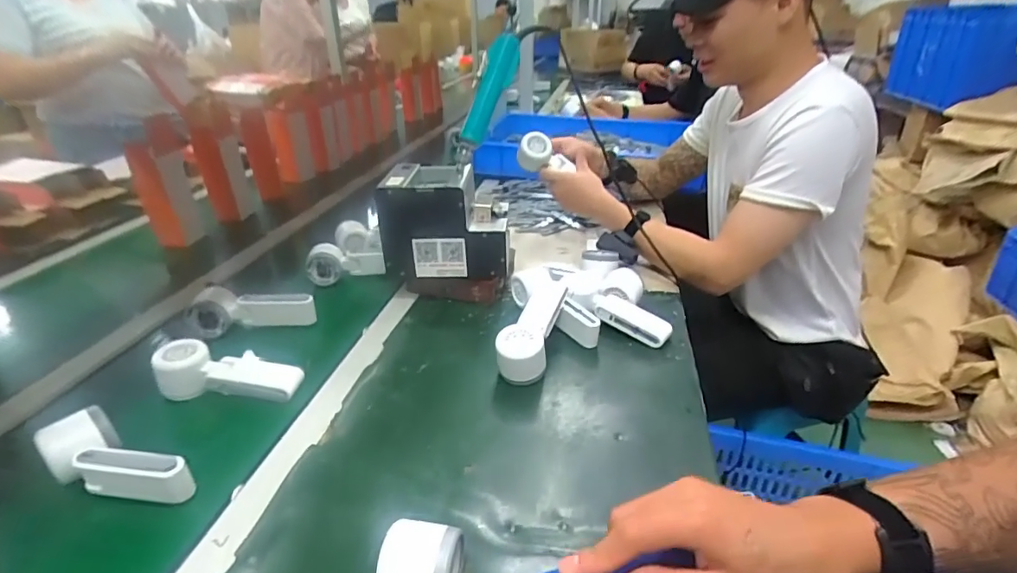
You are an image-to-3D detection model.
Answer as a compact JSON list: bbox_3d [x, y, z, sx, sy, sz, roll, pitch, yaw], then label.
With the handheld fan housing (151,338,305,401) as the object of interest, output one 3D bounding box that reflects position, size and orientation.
[{"bbox_3d":[-0.327,0.097,0.599,0.163,0.037,0.061,2,28,1],"label":"handheld fan housing"}]

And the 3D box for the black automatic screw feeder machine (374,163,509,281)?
[{"bbox_3d":[-0.087,-0.093,0.764,0.178,0.141,0.126,3,29,7],"label":"black automatic screw feeder machine"}]

